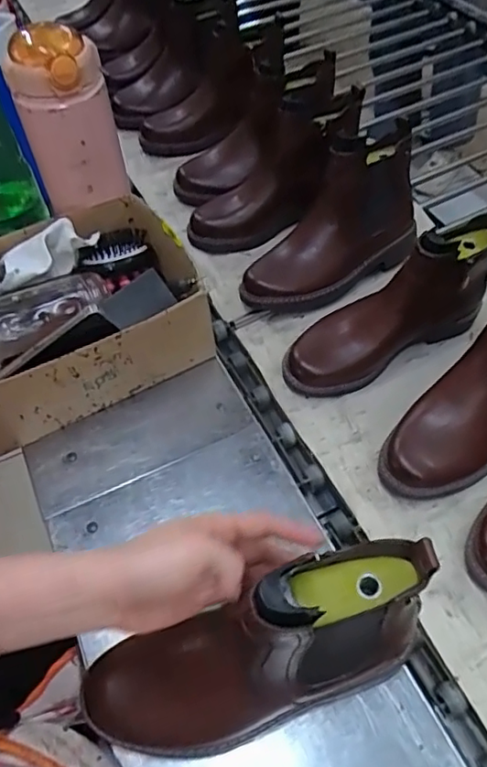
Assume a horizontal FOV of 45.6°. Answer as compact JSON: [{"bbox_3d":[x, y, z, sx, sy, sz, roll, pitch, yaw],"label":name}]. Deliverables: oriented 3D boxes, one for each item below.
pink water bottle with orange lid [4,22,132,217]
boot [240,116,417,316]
[{"bbox_3d":[-0.188,-0.280,0.623,0.093,0.163,0.076,-19,55,-10],"label":"pink water bottle with orange lid"},{"bbox_3d":[0.112,-0.192,0.711,0.243,0.161,0.091,-27,56,-15],"label":"boot"}]

